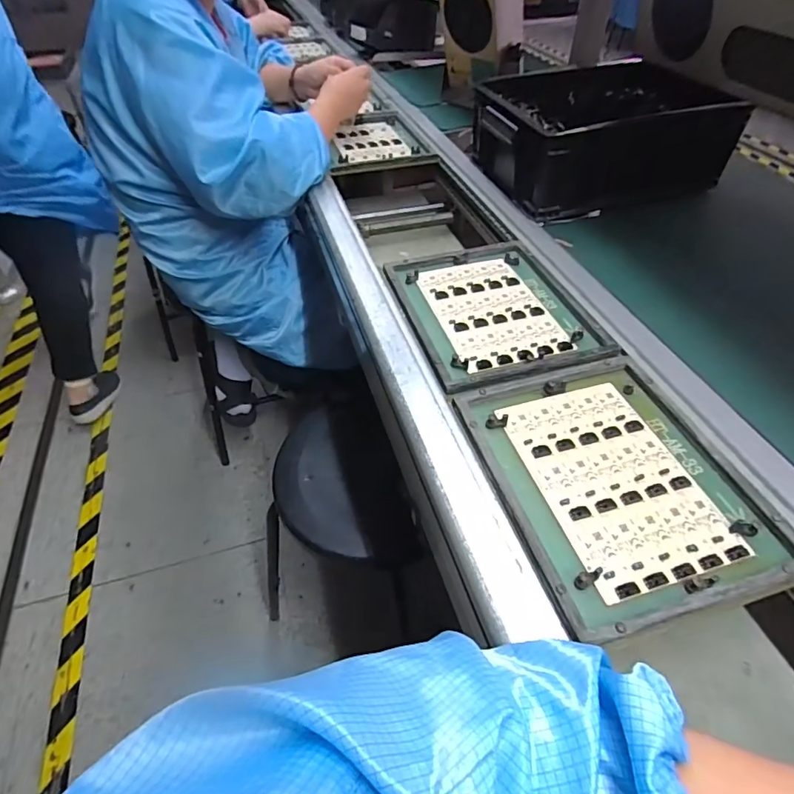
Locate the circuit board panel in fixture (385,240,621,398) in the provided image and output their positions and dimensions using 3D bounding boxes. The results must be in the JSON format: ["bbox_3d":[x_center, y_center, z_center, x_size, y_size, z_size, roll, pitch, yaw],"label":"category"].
[{"bbox_3d":[0.114,-0.106,0.575,0.200,0.014,0.238,-11,48,-11],"label":"circuit board panel in fixture"}]

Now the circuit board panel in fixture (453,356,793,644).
[{"bbox_3d":[0.189,0.066,0.423,0.202,0.015,0.241,-11,48,-11],"label":"circuit board panel in fixture"}]

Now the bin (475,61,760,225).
[{"bbox_3d":[0.304,-0.419,0.780,0.329,0.141,0.282,-11,48,-10],"label":"bin"}]

